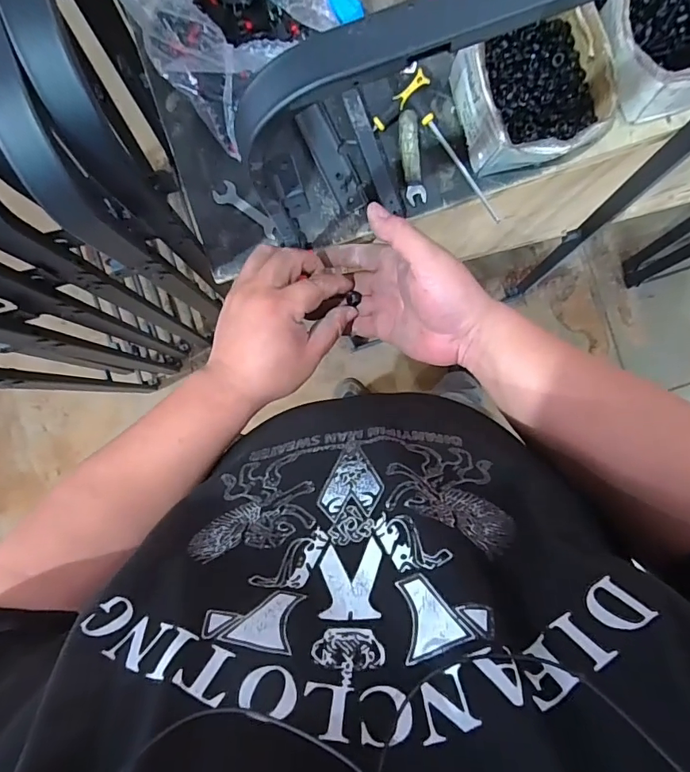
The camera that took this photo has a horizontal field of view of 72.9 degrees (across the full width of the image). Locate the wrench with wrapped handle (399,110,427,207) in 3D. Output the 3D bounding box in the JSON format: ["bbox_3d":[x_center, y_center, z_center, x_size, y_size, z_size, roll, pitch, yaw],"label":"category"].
[{"bbox_3d":[0.082,-0.280,0.574,0.024,0.014,0.107,-8,93,3],"label":"wrench with wrapped handle"}]

